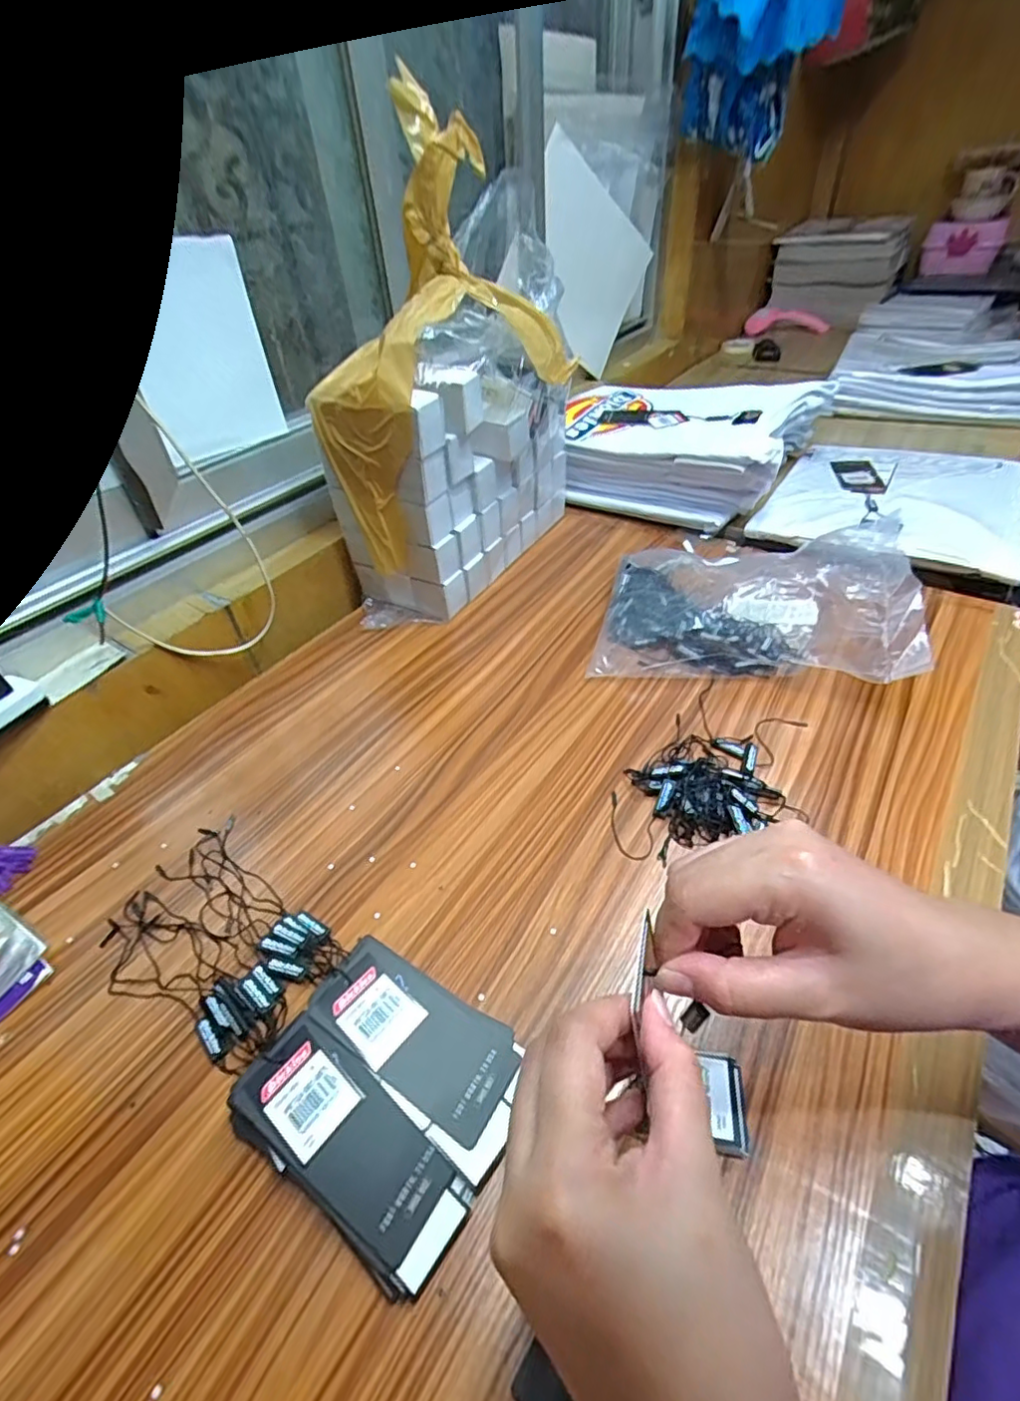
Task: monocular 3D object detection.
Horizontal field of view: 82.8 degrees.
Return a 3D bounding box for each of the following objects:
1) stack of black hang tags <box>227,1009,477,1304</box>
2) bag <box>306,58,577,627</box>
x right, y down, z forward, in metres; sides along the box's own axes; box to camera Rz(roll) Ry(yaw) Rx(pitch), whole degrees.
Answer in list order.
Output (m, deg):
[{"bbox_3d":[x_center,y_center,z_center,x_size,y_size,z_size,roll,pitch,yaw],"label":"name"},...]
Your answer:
[{"bbox_3d":[-0.078,0.215,0.281,0.120,0.029,0.055,22,49,26],"label":"stack of black hang tags"},{"bbox_3d":[-0.050,-0.304,0.592,0.135,0.363,0.312,27,52,30],"label":"bag"}]

